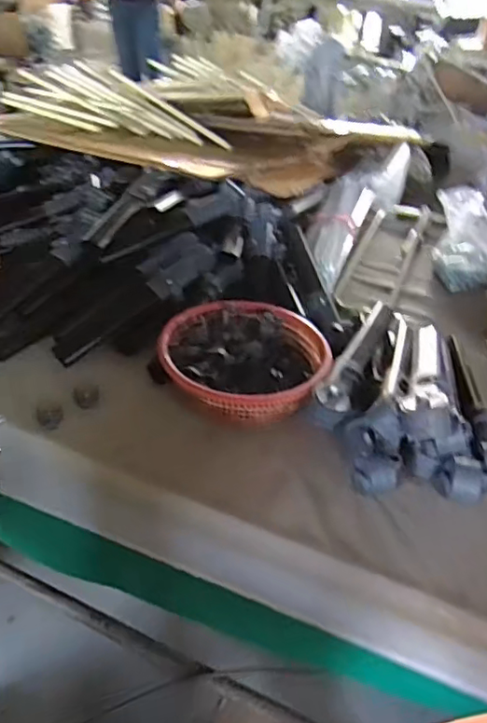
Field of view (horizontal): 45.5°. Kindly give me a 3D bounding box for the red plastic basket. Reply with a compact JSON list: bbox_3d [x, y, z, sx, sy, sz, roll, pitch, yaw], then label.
[{"bbox_3d":[0.002,-0.007,1.063,0.292,0.083,0.281,4,37,-3],"label":"red plastic basket"}]

